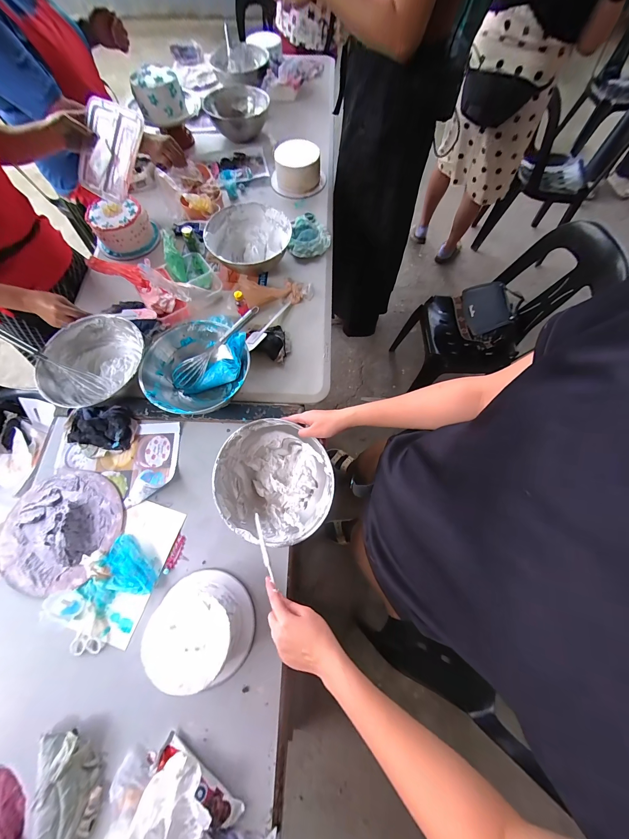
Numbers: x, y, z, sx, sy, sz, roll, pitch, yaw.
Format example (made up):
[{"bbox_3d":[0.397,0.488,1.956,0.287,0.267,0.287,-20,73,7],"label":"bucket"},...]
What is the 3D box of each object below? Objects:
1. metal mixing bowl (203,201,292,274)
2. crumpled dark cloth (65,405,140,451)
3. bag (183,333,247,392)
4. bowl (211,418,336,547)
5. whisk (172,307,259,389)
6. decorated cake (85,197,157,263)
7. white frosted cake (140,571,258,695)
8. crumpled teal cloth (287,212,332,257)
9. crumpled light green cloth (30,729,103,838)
[{"bbox_3d":[-0.186,-0.505,0.835,0.225,0.095,0.225,0,70,0],"label":"metal mixing bowl"},{"bbox_3d":[-0.507,0.013,0.677,0.160,0.031,0.098,9,70,3],"label":"crumpled dark cloth"},{"bbox_3d":[-0.226,-0.130,0.696,0.206,0.057,0.080,-42,73,17],"label":"bag"},{"bbox_3d":[-0.077,0.128,0.585,0.233,0.109,0.233,-3,77,12],"label":"bowl"},{"bbox_3d":[-0.237,-0.173,0.683,0.270,0.050,0.053,-39,73,9],"label":"whisk"},{"bbox_3d":[-0.583,-0.583,0.873,0.178,0.085,0.159,-19,71,-7],"label":"decorated cake"},{"bbox_3d":[-0.203,0.375,0.518,0.170,0.070,0.163,0,70,0],"label":"white frosted cake"},{"bbox_3d":[-0.013,-0.578,0.907,0.128,0.032,0.171,6,70,2],"label":"crumpled teal cloth"},{"bbox_3d":[-0.397,0.598,0.451,0.084,0.032,0.164,-12,70,-5],"label":"crumpled light green cloth"}]

